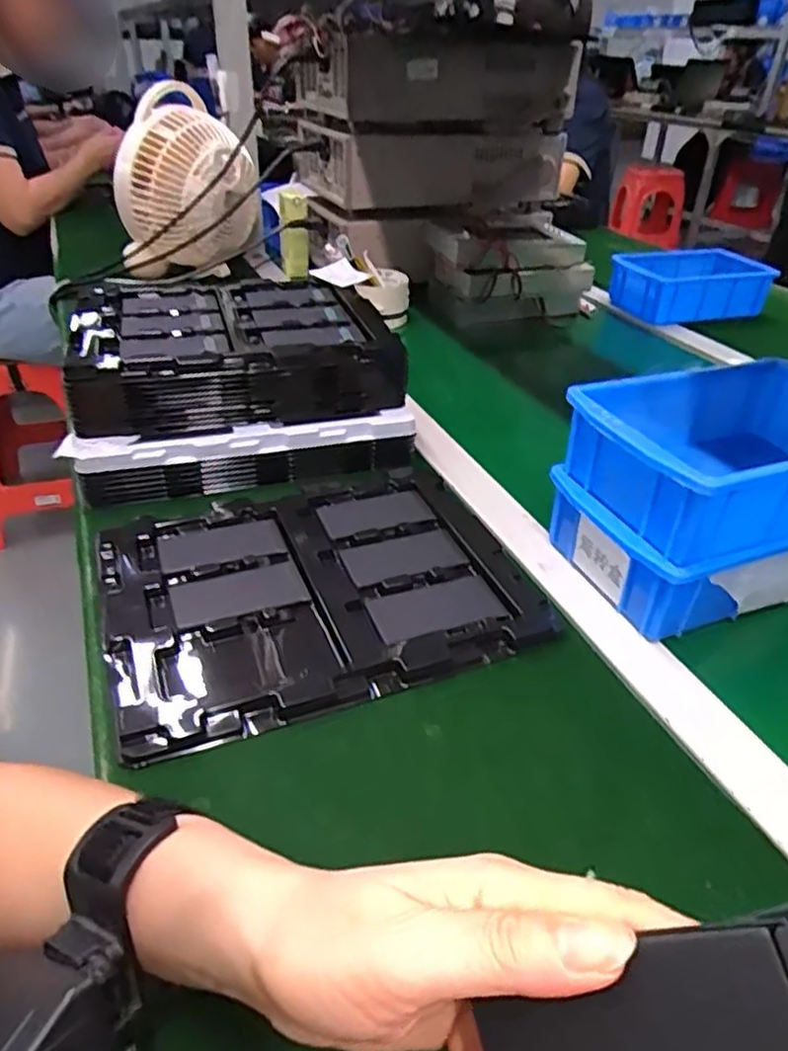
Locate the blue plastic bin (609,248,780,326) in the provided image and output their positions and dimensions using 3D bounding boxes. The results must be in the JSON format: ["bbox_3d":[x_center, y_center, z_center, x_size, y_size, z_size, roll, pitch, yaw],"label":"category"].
[{"bbox_3d":[0.423,-0.354,0.996,0.202,0.065,0.139,-9,38,-13],"label":"blue plastic bin"}]

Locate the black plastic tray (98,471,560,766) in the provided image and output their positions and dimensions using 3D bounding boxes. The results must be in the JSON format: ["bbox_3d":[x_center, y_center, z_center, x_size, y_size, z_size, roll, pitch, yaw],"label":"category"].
[{"bbox_3d":[-0.051,0.040,0.474,0.280,0.017,0.209,-13,38,-20],"label":"black plastic tray"}]

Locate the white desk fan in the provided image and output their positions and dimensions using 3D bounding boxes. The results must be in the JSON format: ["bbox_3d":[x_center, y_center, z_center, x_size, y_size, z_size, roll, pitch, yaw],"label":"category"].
[{"bbox_3d":[-0.284,-0.462,0.934,0.190,0.198,0.114,-8,37,-12],"label":"white desk fan"}]

